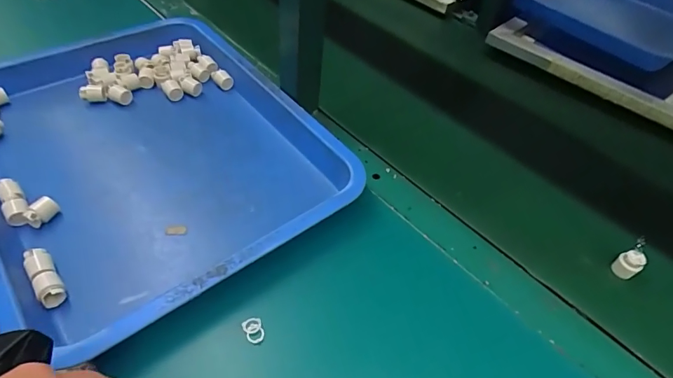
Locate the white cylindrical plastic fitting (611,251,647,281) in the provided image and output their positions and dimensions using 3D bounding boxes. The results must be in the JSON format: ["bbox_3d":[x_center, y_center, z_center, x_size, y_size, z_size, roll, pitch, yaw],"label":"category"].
[{"bbox_3d":[0.295,0.077,0.423,0.018,0.028,0.021,-26,56,-25],"label":"white cylindrical plastic fitting"}]

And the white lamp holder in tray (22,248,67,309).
[{"bbox_3d":[-0.255,0.079,0.369,0.020,0.020,0.060,-30,58,-27],"label":"white lamp holder in tray"}]

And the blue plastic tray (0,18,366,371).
[{"bbox_3d":[-0.218,-0.057,0.478,0.338,0.041,0.429,-30,58,-27],"label":"blue plastic tray"}]

